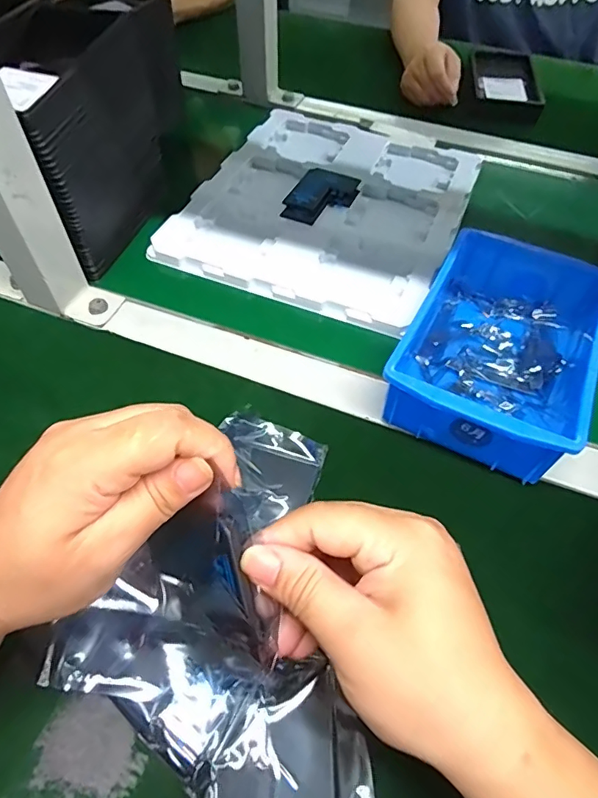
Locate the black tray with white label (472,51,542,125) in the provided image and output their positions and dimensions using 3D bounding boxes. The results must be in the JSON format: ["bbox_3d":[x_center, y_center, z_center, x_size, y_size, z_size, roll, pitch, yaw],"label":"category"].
[{"bbox_3d":[0.296,-0.455,0.720,0.092,0.028,0.181,9,54,5],"label":"black tray with white label"}]

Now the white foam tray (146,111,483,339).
[{"bbox_3d":[0.035,-0.220,0.546,0.271,0.019,0.318,20,56,13],"label":"white foam tray"}]

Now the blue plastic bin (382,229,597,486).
[{"bbox_3d":[0.159,-0.043,0.394,0.126,0.063,0.200,24,57,15],"label":"blue plastic bin"}]

